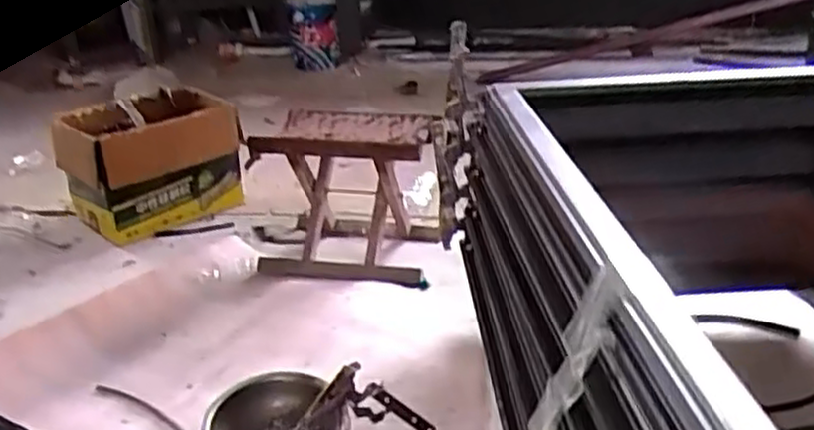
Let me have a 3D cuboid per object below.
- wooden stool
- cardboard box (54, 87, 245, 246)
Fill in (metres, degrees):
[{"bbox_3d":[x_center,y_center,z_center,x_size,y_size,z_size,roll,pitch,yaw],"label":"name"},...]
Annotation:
[{"bbox_3d":[-0.114,-0.043,1.476,0.312,0.258,0.254,5,26,15],"label":"wooden stool"},{"bbox_3d":[-0.561,-0.116,1.692,0.357,0.252,0.234,-21,30,-34],"label":"cardboard box"}]

